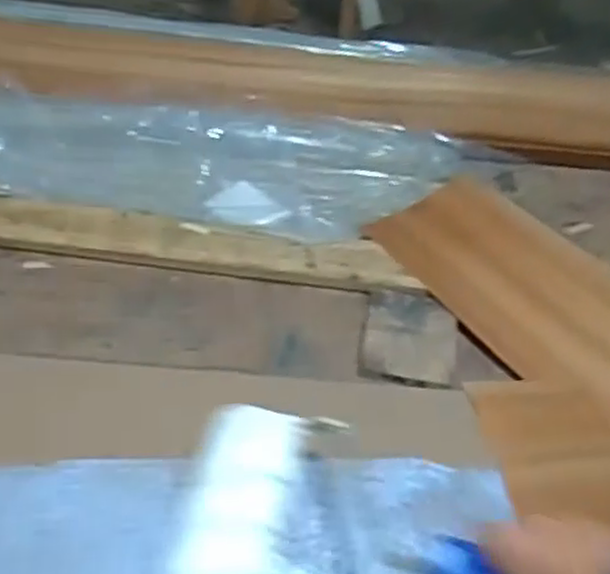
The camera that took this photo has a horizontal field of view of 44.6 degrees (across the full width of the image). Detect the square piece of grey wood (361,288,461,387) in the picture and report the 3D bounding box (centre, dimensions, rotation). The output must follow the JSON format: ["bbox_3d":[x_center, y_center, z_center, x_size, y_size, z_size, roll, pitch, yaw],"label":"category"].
[{"bbox_3d":[0.117,0.053,0.811,0.099,0.014,0.115,9,51,4],"label":"square piece of grey wood"}]

